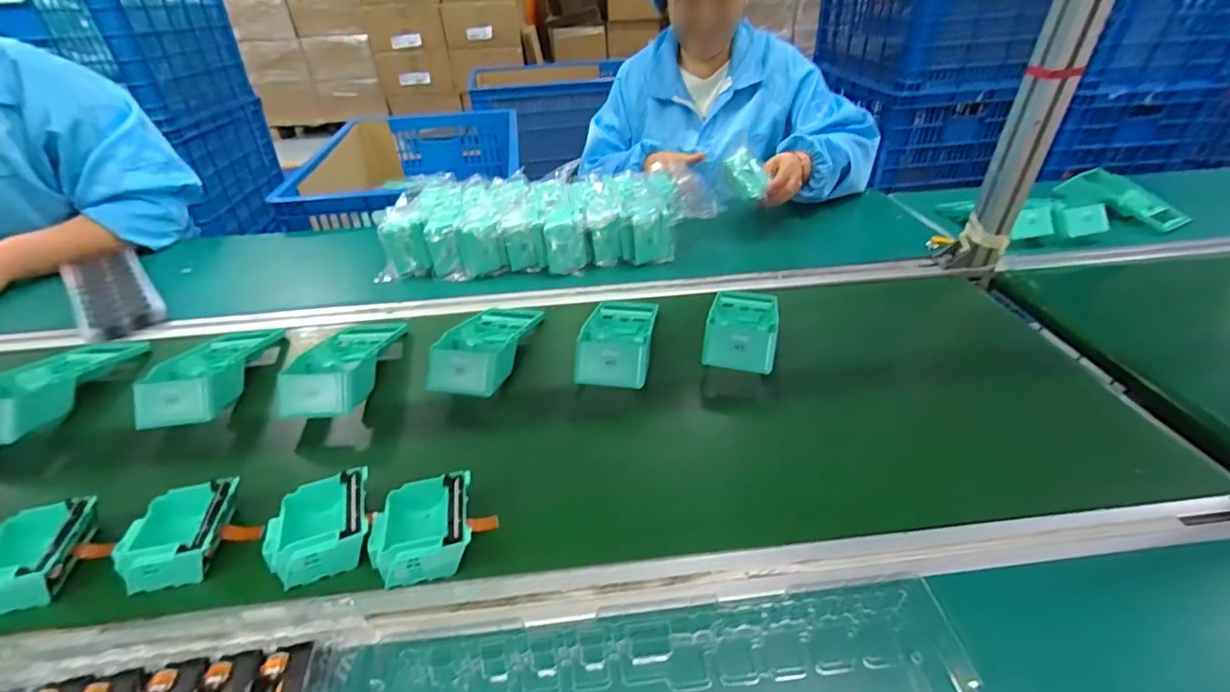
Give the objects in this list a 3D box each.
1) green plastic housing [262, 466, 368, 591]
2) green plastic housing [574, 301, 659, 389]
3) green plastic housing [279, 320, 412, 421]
[{"bbox_3d":[-0.242,0.157,0.439,0.081,0.051,0.077,-16,39,-17],"label":"green plastic housing"},{"bbox_3d":[0.004,-0.013,0.644,0.083,0.041,0.175,2,25,6],"label":"green plastic housing"},{"bbox_3d":[-0.317,0.017,0.620,0.092,0.054,0.181,-1,38,2],"label":"green plastic housing"}]

